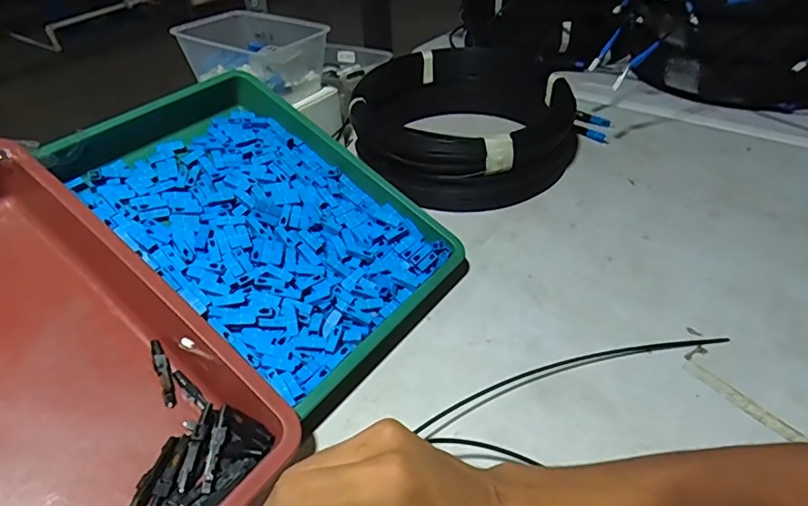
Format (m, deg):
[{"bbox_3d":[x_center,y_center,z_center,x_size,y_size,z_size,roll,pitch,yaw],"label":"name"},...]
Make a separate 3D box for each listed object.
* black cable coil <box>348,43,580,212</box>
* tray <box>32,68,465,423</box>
[{"bbox_3d":[0.075,-0.161,0.660,0.261,0.104,0.239,2,39,8],"label":"black cable coil"},{"bbox_3d":[-0.127,-0.040,0.482,0.330,0.042,0.215,38,54,15],"label":"tray"}]

